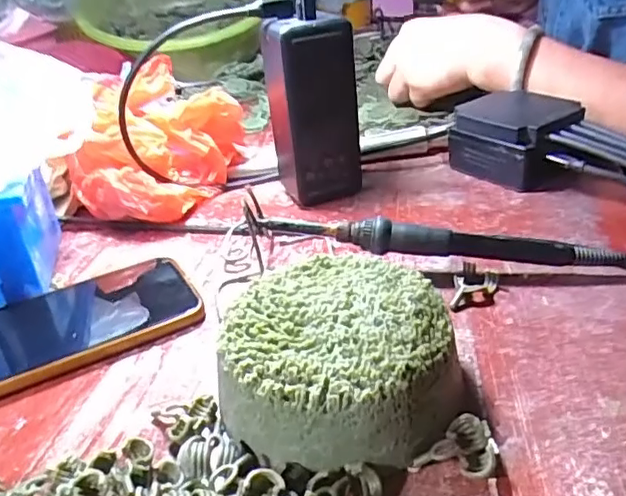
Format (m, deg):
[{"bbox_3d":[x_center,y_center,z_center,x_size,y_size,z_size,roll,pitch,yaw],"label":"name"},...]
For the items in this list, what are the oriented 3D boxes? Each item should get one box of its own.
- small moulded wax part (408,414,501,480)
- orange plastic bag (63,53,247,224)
[{"bbox_3d":[0.057,0.079,0.238,0.031,0.013,0.025,5,32,18],"label":"small moulded wax part"},{"bbox_3d":[-0.126,-0.080,0.467,0.100,0.092,0.122,11,34,28],"label":"orange plastic bag"}]

